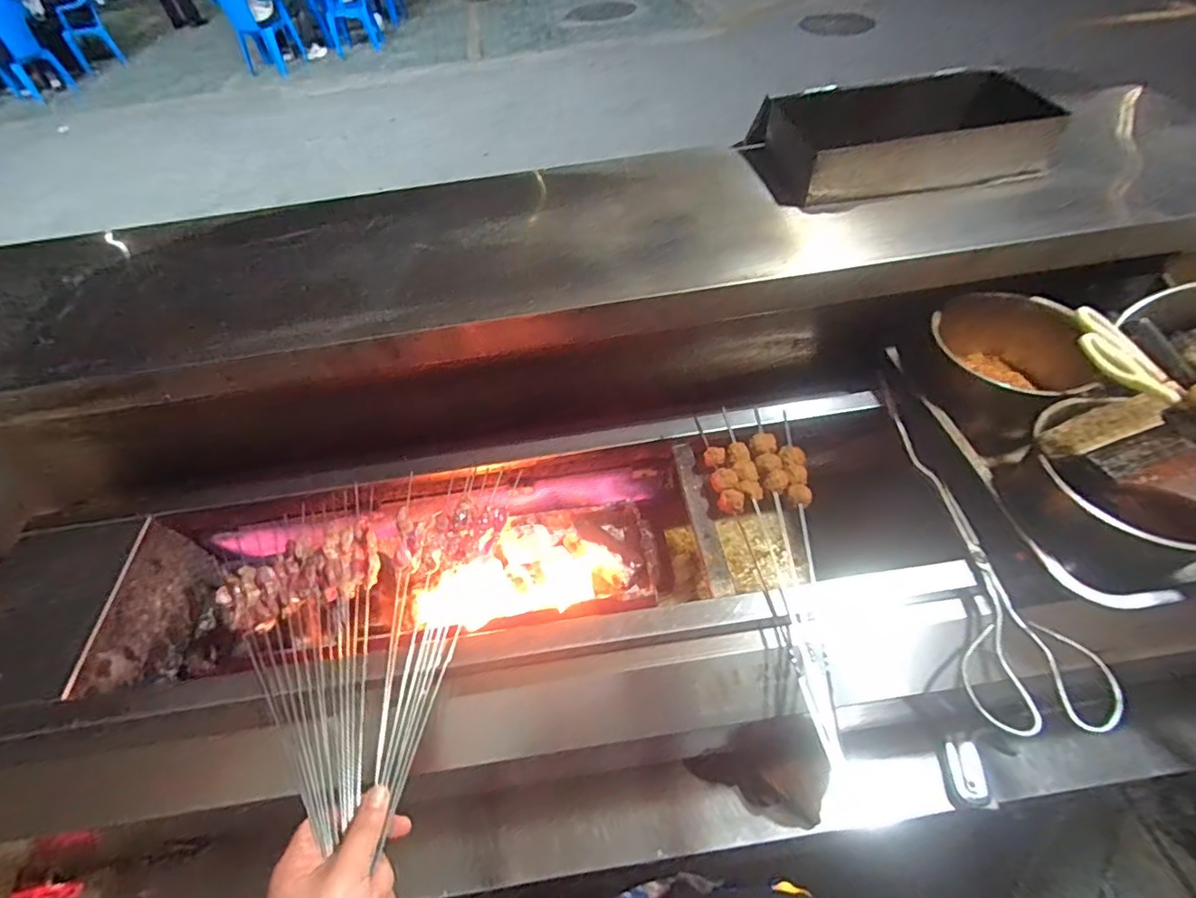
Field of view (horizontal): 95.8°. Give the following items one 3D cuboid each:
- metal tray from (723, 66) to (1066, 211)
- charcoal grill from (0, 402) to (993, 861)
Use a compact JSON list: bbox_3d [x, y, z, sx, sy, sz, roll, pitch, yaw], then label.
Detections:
[{"bbox_3d":[0.329,-0.343,0.595,0.300,0.057,0.173,-2,52,4],"label":"metal tray"},{"bbox_3d":[-0.153,0.150,0.563,0.757,0.123,0.333,-9,52,-2],"label":"charcoal grill"}]

